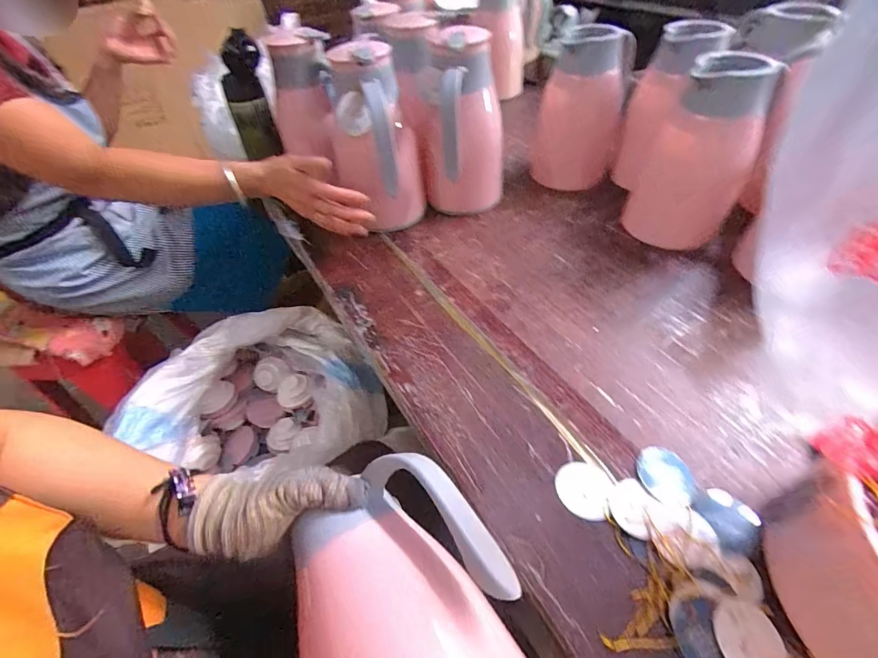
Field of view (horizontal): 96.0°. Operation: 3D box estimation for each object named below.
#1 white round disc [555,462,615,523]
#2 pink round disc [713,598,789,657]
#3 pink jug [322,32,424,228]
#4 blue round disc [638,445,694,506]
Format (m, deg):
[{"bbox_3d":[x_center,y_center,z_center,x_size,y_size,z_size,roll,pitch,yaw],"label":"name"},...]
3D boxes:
[{"bbox_3d":[0.138,0.151,0.376,0.048,0.004,0.052,-3,48,3],"label":"white round disc"},{"bbox_3d":[0.232,0.233,0.293,0.045,0.005,0.052,-9,48,-2],"label":"pink round disc"},{"bbox_3d":[-0.107,-0.326,0.656,0.131,0.253,0.199,-9,48,-2],"label":"pink jug"},{"bbox_3d":[0.216,0.139,0.377,0.046,0.004,0.053,9,50,14],"label":"blue round disc"}]

